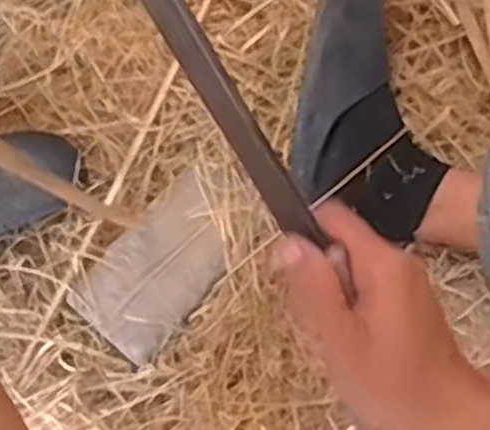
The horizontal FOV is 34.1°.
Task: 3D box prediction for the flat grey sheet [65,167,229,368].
[{"bbox_3d":[-0.082,0.051,0.803,0.104,0.023,0.175,39,75,14],"label":"flat grey sheet"}]

